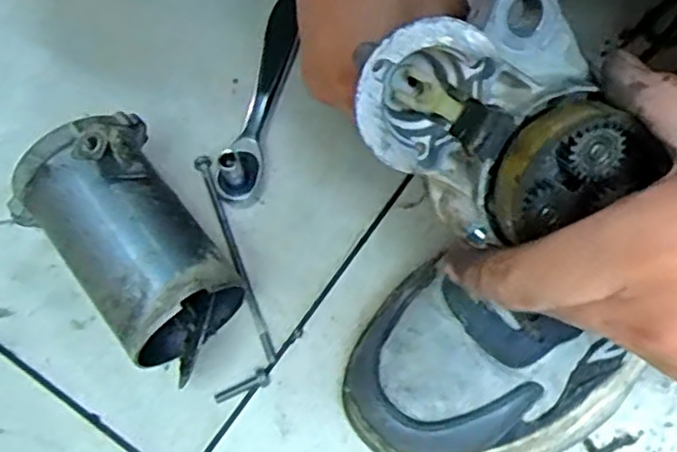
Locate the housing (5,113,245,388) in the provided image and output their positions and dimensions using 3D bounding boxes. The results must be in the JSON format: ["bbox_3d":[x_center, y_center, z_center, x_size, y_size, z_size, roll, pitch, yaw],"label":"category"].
[{"bbox_3d":[-0.098,0.009,0.354,0.076,0.077,0.127,-41,73,-15],"label":"housing"}]

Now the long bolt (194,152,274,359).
[{"bbox_3d":[-0.057,0.014,0.388,0.009,0.007,0.126,-21,68,-8],"label":"long bolt"}]

